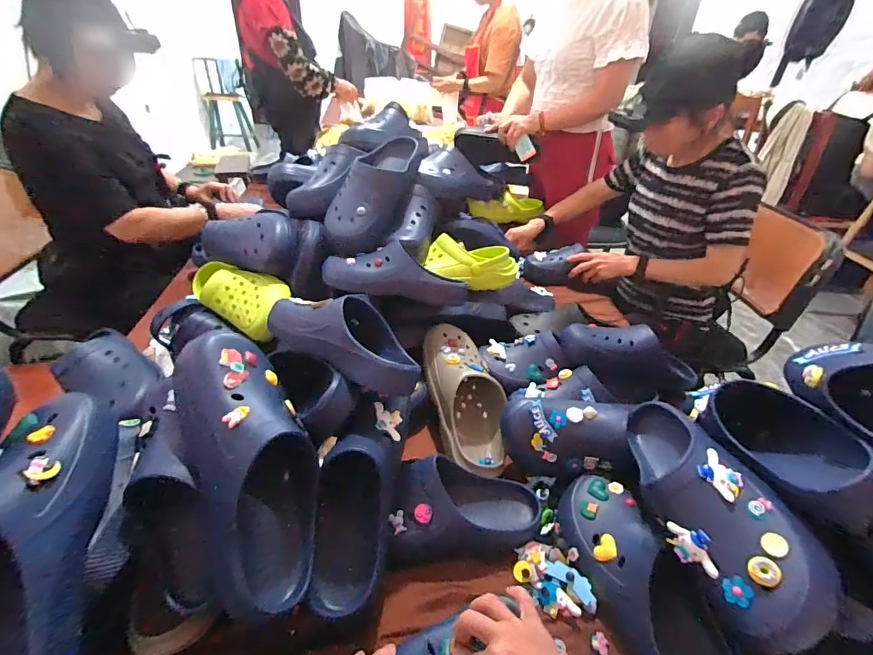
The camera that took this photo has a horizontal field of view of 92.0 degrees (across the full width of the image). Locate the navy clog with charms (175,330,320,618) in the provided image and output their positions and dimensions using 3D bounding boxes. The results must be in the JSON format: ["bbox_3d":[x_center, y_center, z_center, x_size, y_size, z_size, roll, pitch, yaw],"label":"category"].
[{"bbox_3d":[-0.202,0.144,0.462,0.123,0.094,0.307,-14,83,-22],"label":"navy clog with charms"}]

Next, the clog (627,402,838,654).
[{"bbox_3d":[0.306,0.195,0.490,0.108,0.098,0.292,1,37,-4],"label":"clog"}]

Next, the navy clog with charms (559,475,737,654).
[{"bbox_3d":[0.254,0.306,0.504,0.106,0.085,0.296,-11,39,-19],"label":"navy clog with charms"}]

